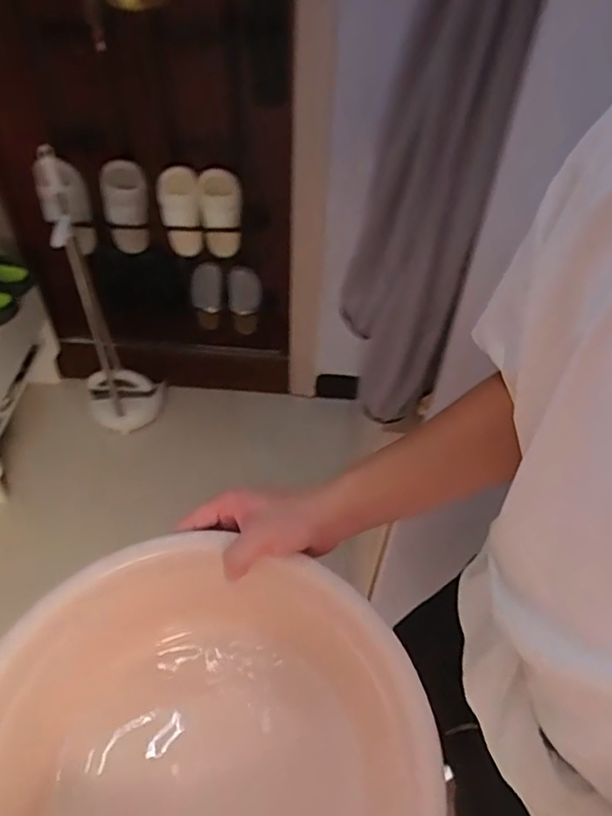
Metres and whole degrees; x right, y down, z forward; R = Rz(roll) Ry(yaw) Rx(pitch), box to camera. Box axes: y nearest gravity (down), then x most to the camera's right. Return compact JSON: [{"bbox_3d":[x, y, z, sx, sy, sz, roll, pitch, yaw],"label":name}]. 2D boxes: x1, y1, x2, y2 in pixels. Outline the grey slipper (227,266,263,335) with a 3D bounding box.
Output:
[{"bbox_3d":[-0.198,-0.350,1.946,0.110,0.247,0.052,-11,54,-12],"label":"grey slipper"}]

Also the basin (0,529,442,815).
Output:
[{"bbox_3d":[-0.083,0.297,0.464,0.329,0.155,0.336,2,52,-2],"label":"basin"}]

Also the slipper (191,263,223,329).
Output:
[{"bbox_3d":[-0.319,-0.360,1.916,0.109,0.224,0.059,-3,52,-6],"label":"slipper"}]

